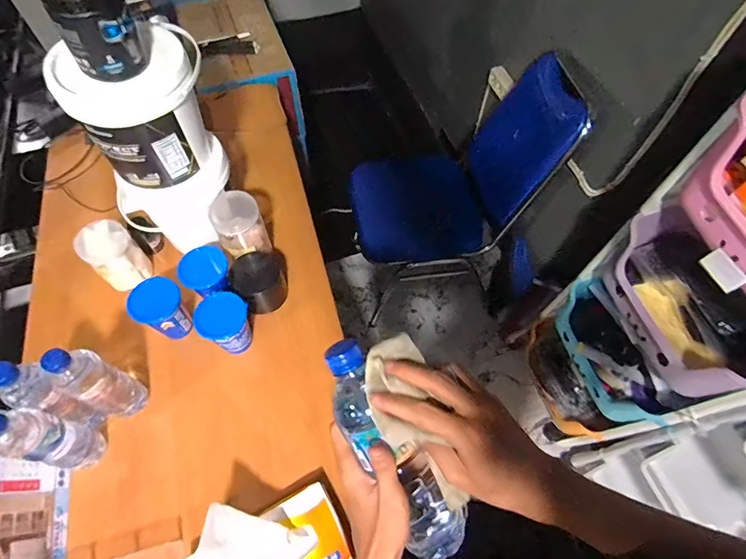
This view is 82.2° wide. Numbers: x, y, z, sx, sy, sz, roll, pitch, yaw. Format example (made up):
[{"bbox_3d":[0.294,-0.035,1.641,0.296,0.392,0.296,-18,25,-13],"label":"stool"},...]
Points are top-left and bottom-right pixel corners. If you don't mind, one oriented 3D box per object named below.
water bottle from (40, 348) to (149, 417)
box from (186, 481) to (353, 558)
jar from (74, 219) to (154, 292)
[{"bbox_3d":[-0.438,0.169,0.689,0.066,0.240,0.063,21,63,11],"label":"water bottle"},{"bbox_3d":[-0.155,0.391,0.609,0.213,0.140,0.144,-25,64,-13],"label":"box"},{"bbox_3d":[-0.517,-0.047,0.862,0.092,0.116,0.092,0,61,0],"label":"jar"}]

